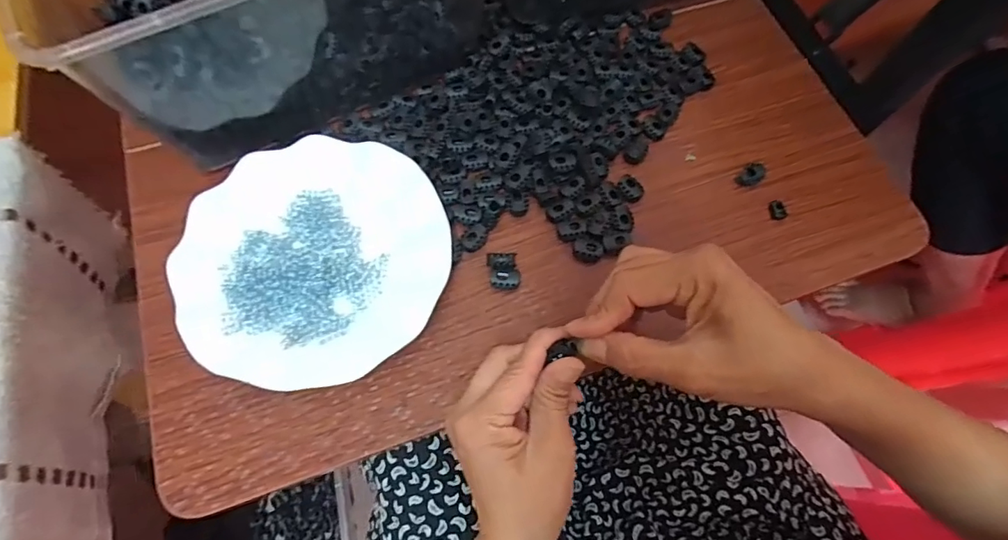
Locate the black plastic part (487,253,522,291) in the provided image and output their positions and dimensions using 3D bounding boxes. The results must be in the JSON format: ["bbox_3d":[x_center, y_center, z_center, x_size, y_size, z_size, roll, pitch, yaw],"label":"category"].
[{"bbox_3d":[0.000,0.001,0.368,0.023,0.016,0.025,-6,69,-5],"label":"black plastic part"}]

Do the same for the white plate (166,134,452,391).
[{"bbox_3d":[-0.131,-0.009,0.357,0.178,0.030,0.173,1,68,-2],"label":"white plate"}]

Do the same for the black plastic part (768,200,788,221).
[{"bbox_3d":[0.215,-0.047,0.398,0.012,0.005,0.017,-11,69,-7],"label":"black plastic part"}]

